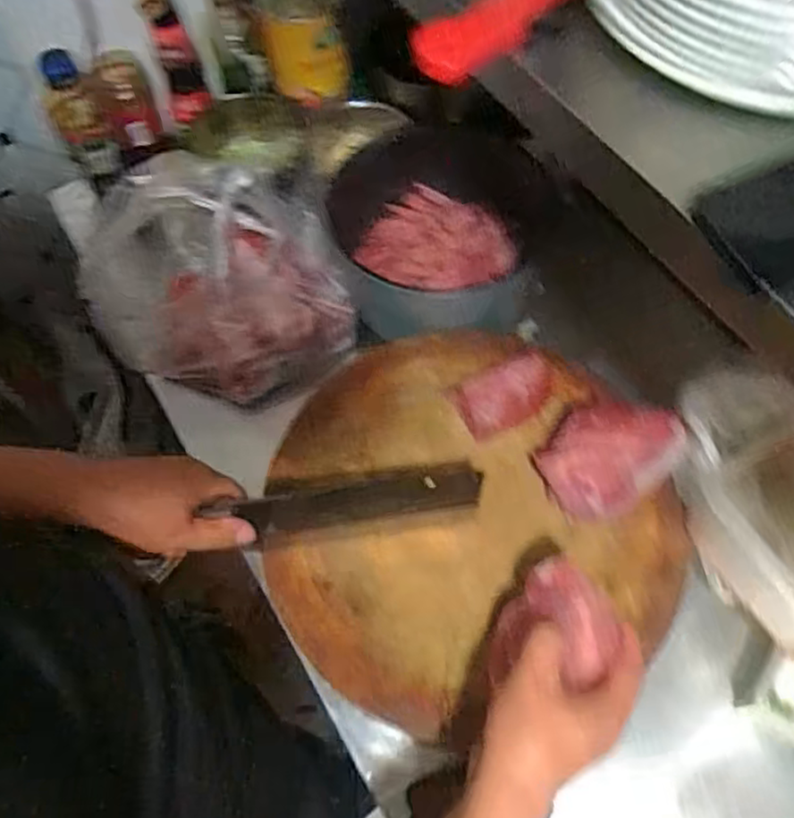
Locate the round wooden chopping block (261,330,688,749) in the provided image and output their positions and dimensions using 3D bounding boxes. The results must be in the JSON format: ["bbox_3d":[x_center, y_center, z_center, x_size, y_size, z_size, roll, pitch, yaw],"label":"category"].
[{"bbox_3d":[0.051,0.086,0.624,0.338,0.054,0.343,-1,62,2],"label":"round wooden chopping block"}]

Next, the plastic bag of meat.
[{"bbox_3d":[-0.185,-0.156,0.738,0.237,0.156,0.259,-14,63,-5],"label":"plastic bag of meat"}]

